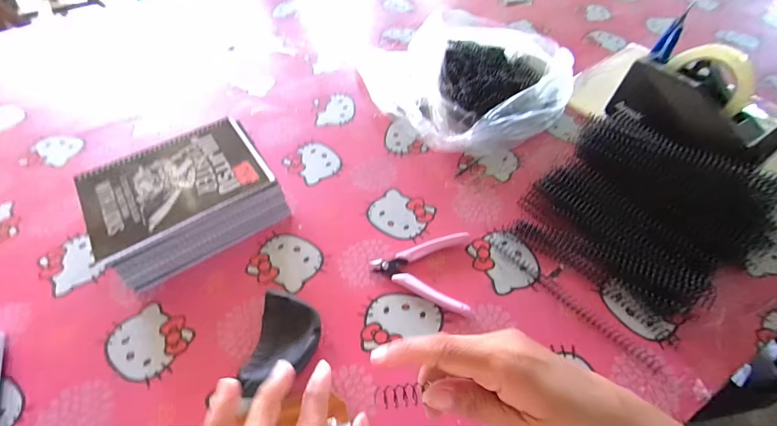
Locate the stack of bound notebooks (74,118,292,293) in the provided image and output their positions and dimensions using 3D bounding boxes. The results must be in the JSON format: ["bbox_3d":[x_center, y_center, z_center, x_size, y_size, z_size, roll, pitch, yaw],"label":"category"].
[{"bbox_3d":[-0.258,-0.023,0.471,0.205,0.062,0.165,-30,59,-19],"label":"stack of bound notebooks"}]

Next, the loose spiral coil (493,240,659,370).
[{"bbox_3d":[0.200,0.095,0.411,0.015,0.007,0.207,-36,61,-22],"label":"loose spiral coil"}]

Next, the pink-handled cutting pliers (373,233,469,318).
[{"bbox_3d":[0.038,0.064,0.431,0.111,0.010,0.100,6,55,5],"label":"pink-handled cutting pliers"}]

